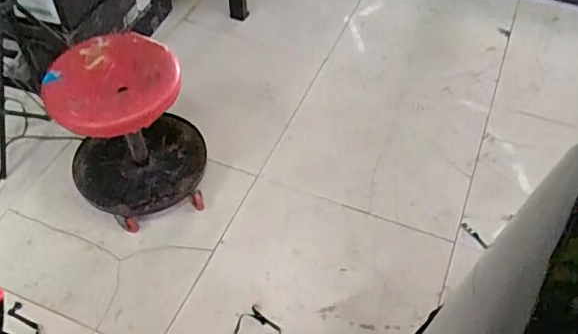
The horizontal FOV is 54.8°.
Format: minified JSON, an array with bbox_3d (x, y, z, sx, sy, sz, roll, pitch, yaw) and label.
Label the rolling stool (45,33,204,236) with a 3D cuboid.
[{"bbox_3d":[-0.417,-0.105,1.480,0.357,0.409,0.323,-19,53,-15],"label":"rolling stool"}]

